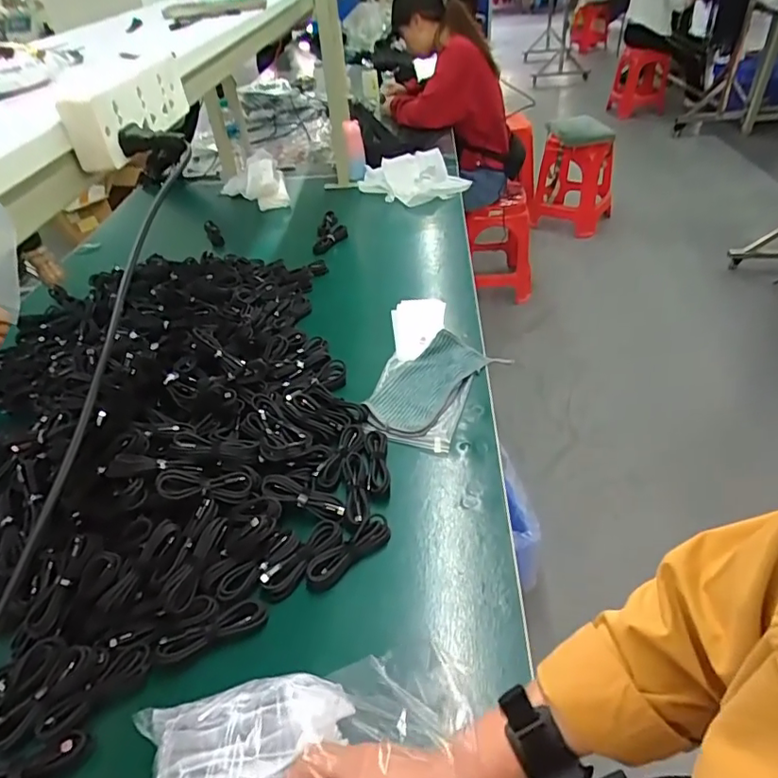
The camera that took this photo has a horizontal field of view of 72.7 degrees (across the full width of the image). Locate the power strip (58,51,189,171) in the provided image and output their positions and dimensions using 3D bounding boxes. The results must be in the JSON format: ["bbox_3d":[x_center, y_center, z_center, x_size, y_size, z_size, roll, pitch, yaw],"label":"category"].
[{"bbox_3d":[-0.211,-0.233,0.435,0.031,0.048,0.162,-2,41,5],"label":"power strip"}]

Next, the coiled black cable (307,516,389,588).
[{"bbox_3d":[-0.046,0.194,0.637,0.112,0.015,0.037,-32,47,-26],"label":"coiled black cable"}]

